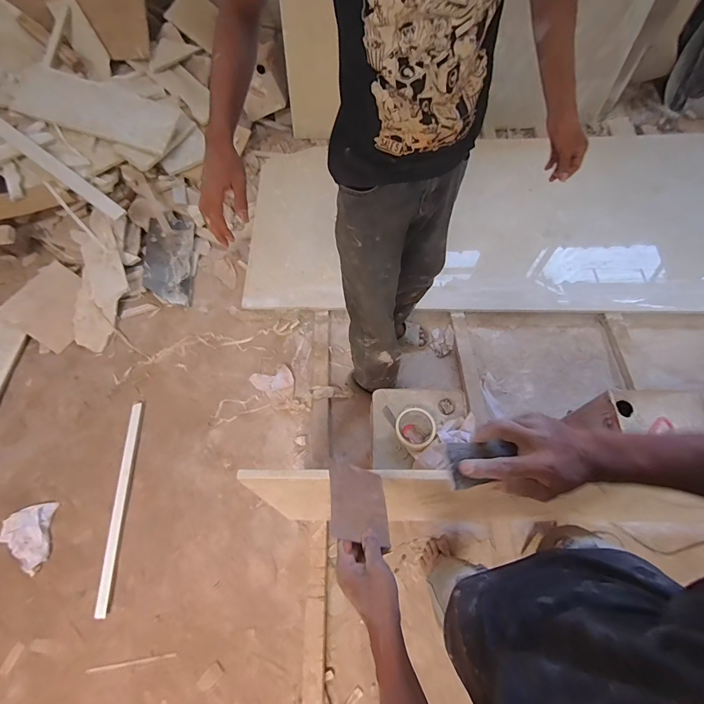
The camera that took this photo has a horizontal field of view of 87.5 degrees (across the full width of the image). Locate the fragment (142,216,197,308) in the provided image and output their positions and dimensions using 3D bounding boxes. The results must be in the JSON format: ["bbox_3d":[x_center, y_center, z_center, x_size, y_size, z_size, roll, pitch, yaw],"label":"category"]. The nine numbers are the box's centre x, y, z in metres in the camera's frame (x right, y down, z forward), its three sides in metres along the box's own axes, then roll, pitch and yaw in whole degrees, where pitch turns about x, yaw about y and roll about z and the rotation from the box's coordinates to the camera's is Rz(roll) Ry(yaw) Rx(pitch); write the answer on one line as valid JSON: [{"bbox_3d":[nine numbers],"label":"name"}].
[{"bbox_3d":[-0.812,-0.400,1.614,0.200,0.050,0.395,1,75,-14],"label":"fragment"}]

